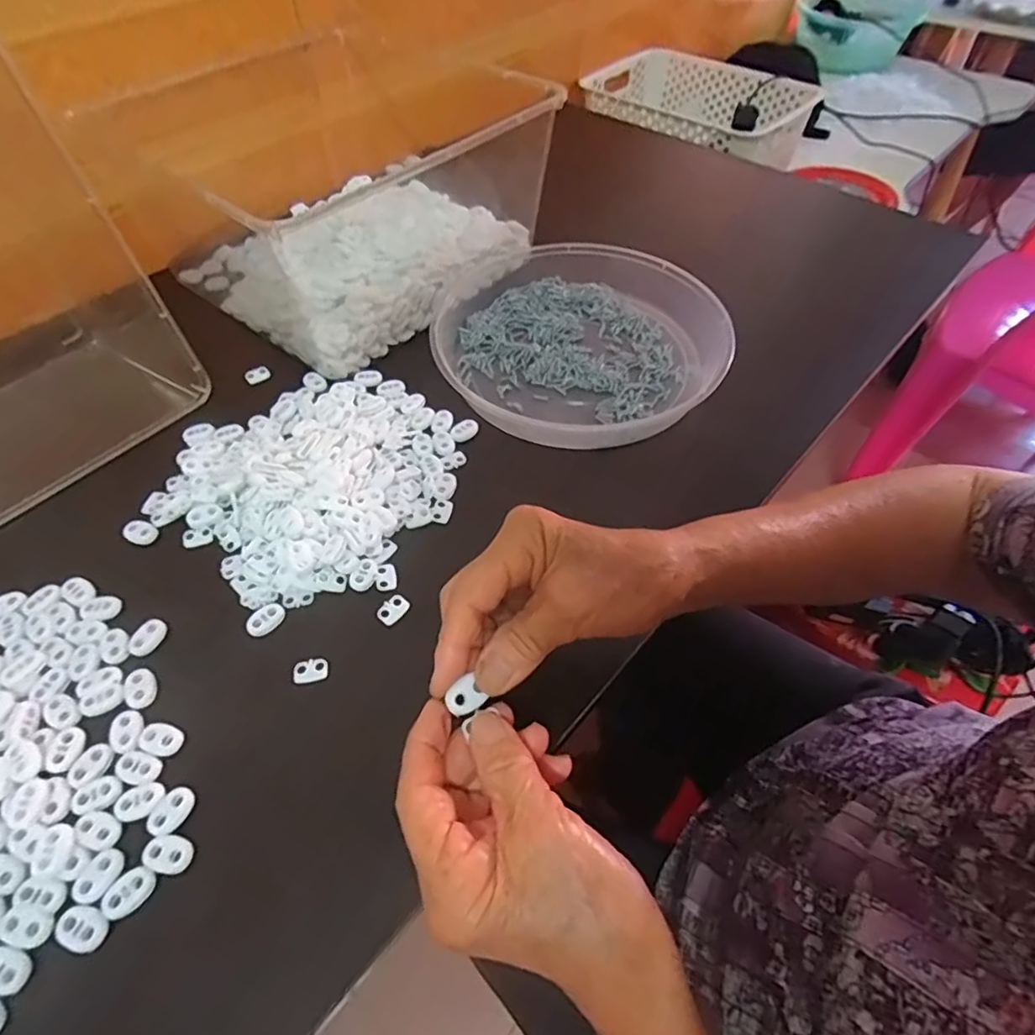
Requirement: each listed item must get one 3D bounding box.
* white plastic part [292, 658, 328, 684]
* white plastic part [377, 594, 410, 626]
[{"bbox_3d":[-0.118,0.087,0.333,0.019,0.004,0.012,-14,54,-9],"label":"white plastic part"},{"bbox_3d":[-0.076,0.056,0.356,0.013,0.004,0.019,31,59,22],"label":"white plastic part"}]

